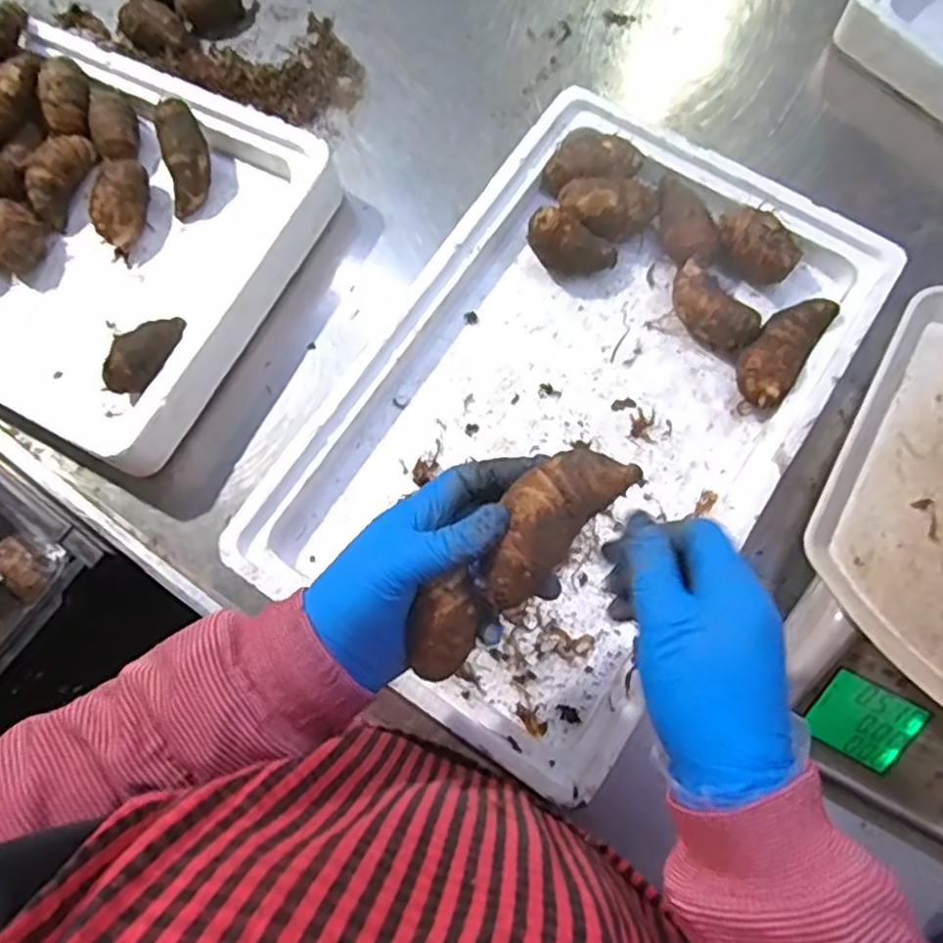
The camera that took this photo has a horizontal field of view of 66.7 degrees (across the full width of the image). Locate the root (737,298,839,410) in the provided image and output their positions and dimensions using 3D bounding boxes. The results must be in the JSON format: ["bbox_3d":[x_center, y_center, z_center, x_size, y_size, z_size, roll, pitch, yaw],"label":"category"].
[{"bbox_3d":[0.226,-0.087,0.526,0.041,0.036,0.096,35,78,10],"label":"root"}]

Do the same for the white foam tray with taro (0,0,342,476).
[{"bbox_3d":[-0.376,-0.229,0.587,0.475,0.064,0.303,27,76,9],"label":"white foam tray with taro"}]

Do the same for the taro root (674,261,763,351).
[{"bbox_3d":[0.176,-0.117,0.535,0.037,0.038,0.073,-40,77,-9],"label":"taro root"}]

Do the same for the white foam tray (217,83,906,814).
[{"bbox_3d":[0.074,-0.048,0.527,0.292,0.060,0.462,33,77,10],"label":"white foam tray"}]

